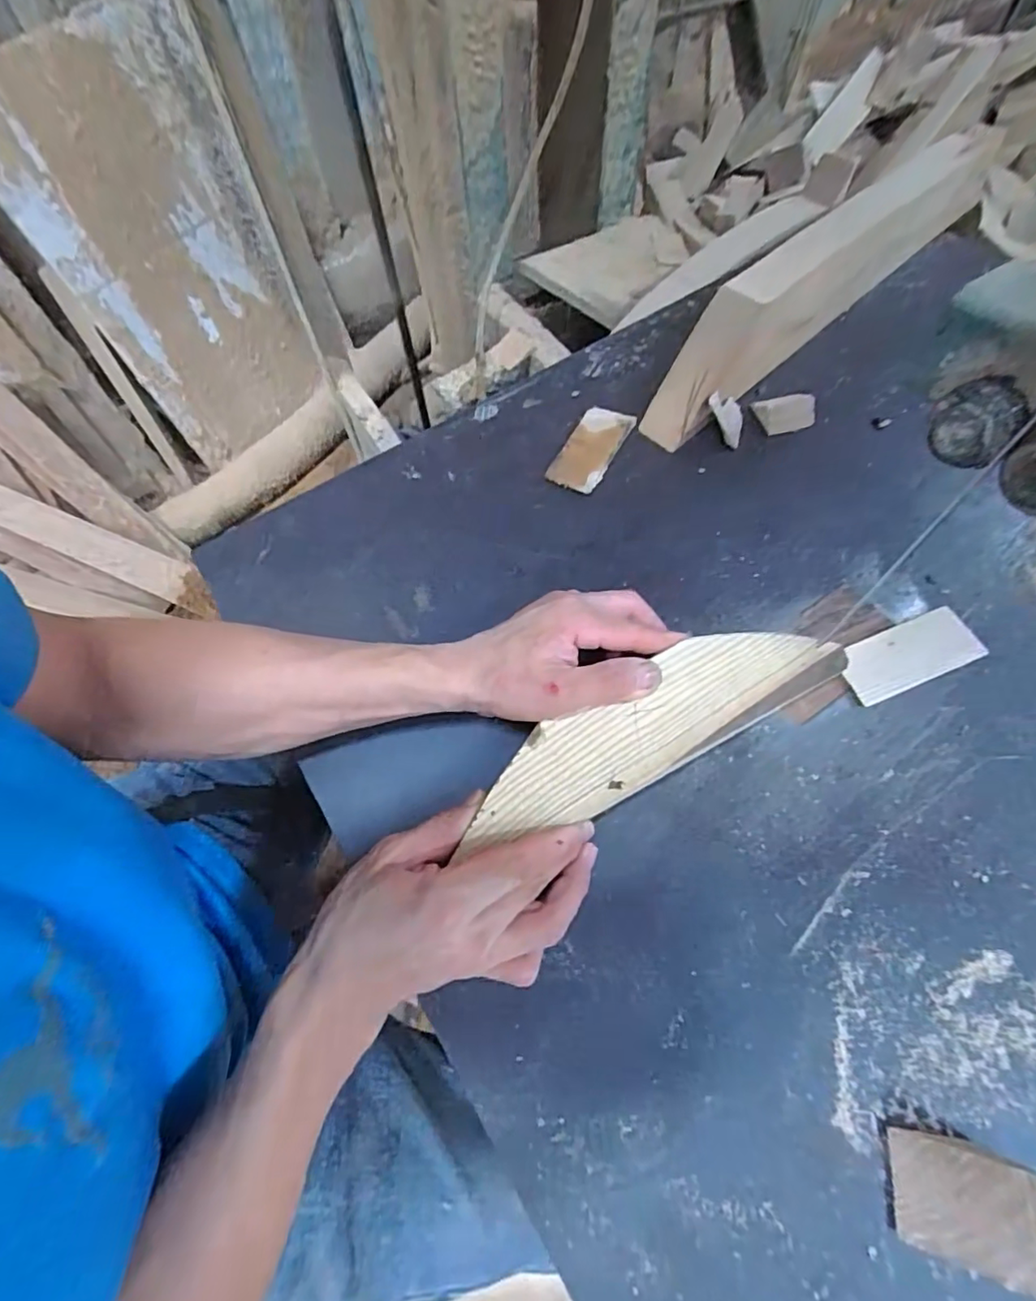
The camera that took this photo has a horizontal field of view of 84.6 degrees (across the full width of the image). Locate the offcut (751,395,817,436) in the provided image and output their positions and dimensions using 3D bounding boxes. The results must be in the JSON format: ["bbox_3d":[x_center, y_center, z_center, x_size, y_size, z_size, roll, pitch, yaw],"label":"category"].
[{"bbox_3d":[0.226,-0.200,0.479,0.051,0.010,0.033,-10,65,-2],"label":"offcut"}]

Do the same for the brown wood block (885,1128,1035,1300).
[{"bbox_3d":[0.196,0.242,0.248,0.041,0.048,0.044,4,65,5],"label":"brown wood block"}]

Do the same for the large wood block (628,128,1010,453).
[{"bbox_3d":[0.280,-0.341,0.500,0.457,0.096,0.044,-42,70,-15],"label":"large wood block"}]

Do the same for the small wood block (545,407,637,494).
[{"bbox_3d":[0.060,-0.167,0.470,0.041,0.009,0.090,26,69,14],"label":"small wood block"}]

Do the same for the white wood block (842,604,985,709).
[{"bbox_3d":[0.263,0.002,0.382,0.100,0.007,0.041,-21,66,-7],"label":"white wood block"}]

